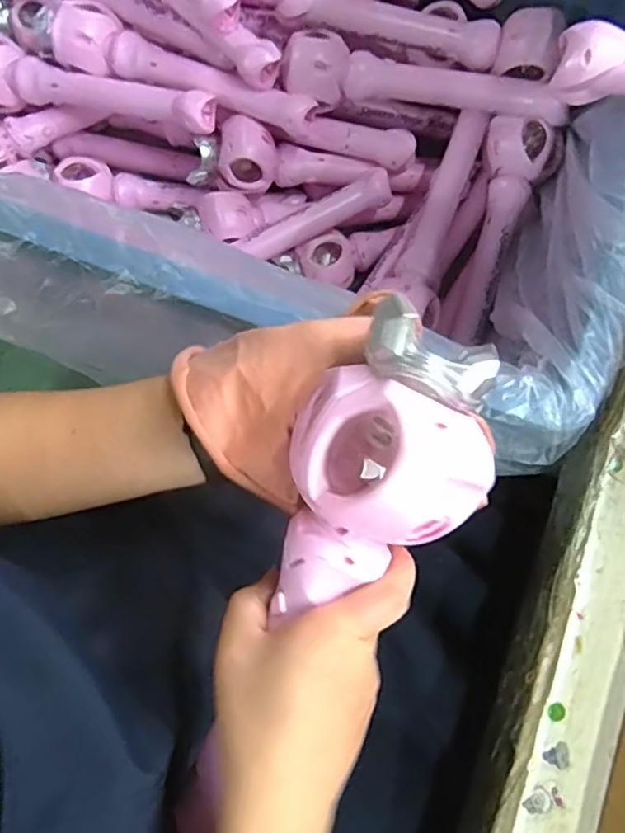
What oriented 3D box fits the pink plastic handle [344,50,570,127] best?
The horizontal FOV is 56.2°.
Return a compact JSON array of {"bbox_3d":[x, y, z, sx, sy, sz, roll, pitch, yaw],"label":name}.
[{"bbox_3d":[0.165,-0.382,0.677,0.253,0.050,0.049,11,78,1],"label":"pink plastic handle"}]

